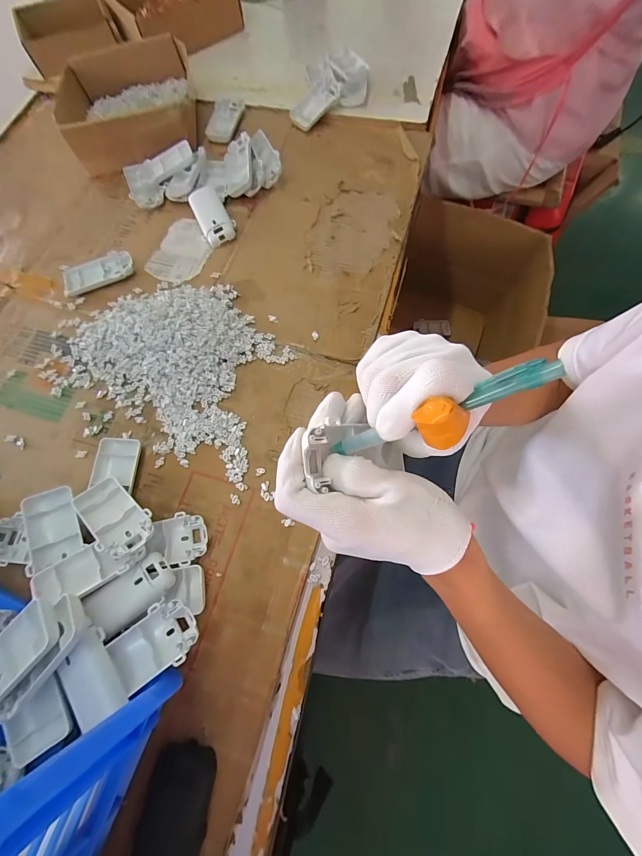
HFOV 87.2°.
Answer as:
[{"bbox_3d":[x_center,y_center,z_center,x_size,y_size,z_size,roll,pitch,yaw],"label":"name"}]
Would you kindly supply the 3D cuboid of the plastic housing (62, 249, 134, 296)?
[{"bbox_3d":[-0.318,-0.222,0.484,0.097,0.014,0.054,-21,73,-4],"label":"plastic housing"}]

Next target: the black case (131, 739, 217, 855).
[{"bbox_3d":[-0.125,0.336,0.281,0.053,0.008,0.113,12,66,-8],"label":"black case"}]

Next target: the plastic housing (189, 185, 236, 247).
[{"bbox_3d":[-0.163,-0.319,0.505,0.045,0.021,0.103,-26,73,-6],"label":"plastic housing"}]

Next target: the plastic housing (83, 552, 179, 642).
[{"bbox_3d":[-0.182,0.160,0.327,0.071,0.020,0.044,-36,79,-26],"label":"plastic housing"}]

